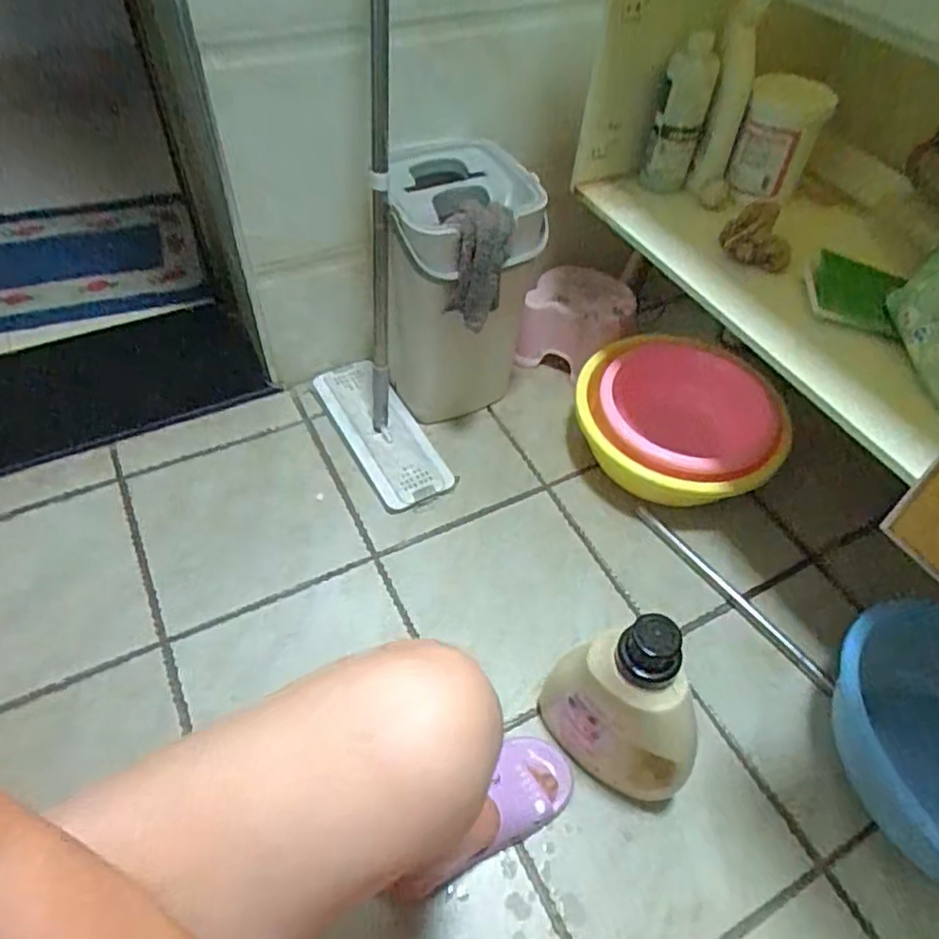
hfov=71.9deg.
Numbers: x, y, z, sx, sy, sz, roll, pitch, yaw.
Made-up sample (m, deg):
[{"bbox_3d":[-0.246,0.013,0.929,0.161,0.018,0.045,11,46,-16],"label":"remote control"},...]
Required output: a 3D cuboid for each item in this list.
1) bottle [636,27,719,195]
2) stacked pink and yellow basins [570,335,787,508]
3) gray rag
[{"bbox_3d":[0.276,-0.460,0.858,0.065,0.181,0.051,18,53,10],"label":"bottle"},{"bbox_3d":[0.328,-0.079,1.058,0.307,0.179,0.295,10,52,4],"label":"stacked pink and yellow basins"},{"bbox_3d":[0.005,-0.272,0.882,0.088,0.166,0.069,12,32,5],"label":"gray rag"}]

